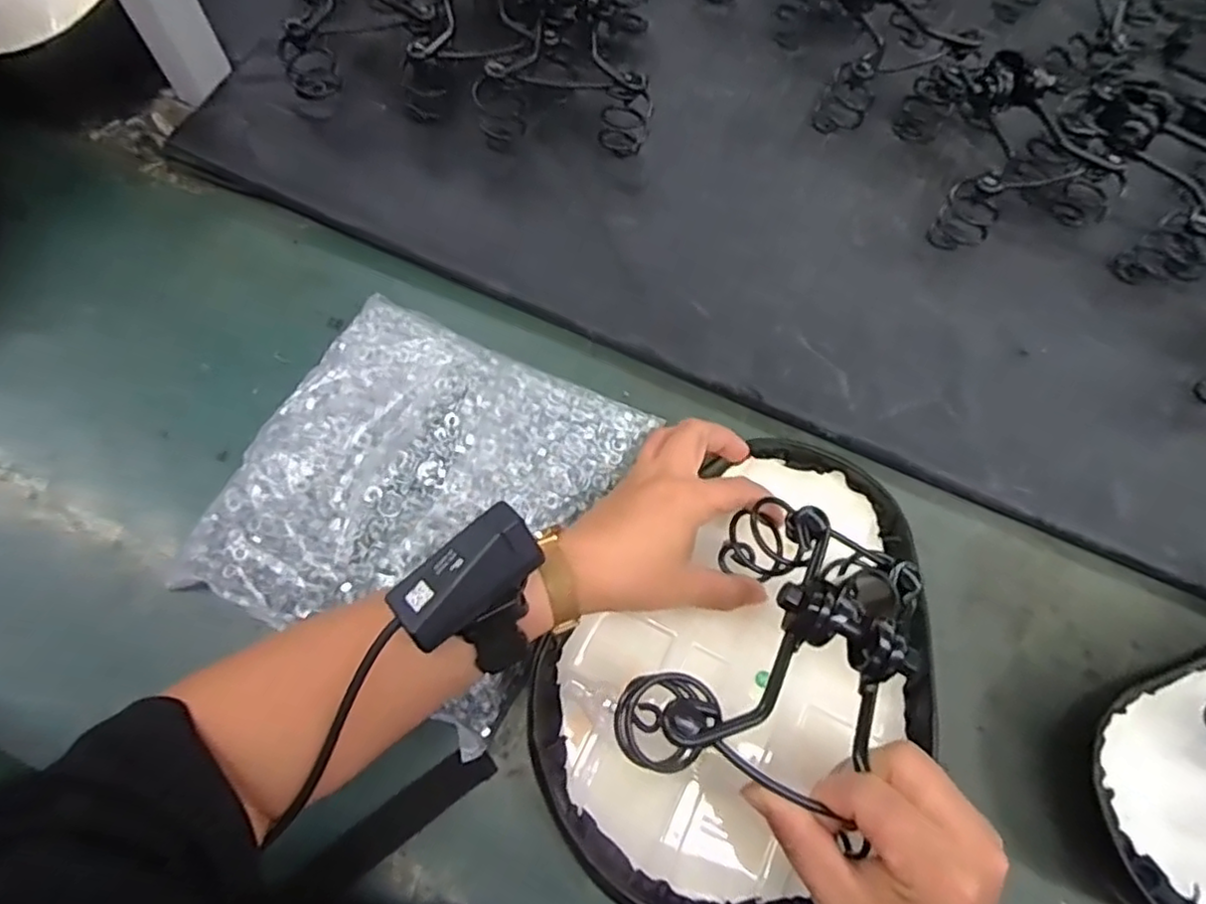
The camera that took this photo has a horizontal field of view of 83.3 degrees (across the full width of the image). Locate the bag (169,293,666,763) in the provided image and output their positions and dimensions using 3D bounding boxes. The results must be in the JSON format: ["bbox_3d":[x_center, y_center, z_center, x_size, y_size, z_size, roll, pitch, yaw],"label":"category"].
[{"bbox_3d":[-0.128,0.026,0.480,0.248,0.038,0.251,25,69,8],"label":"bag"}]

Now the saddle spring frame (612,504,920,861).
[{"bbox_3d":[0.094,0.105,0.346,0.123,0.090,0.154,33,78,10],"label":"saddle spring frame"}]

